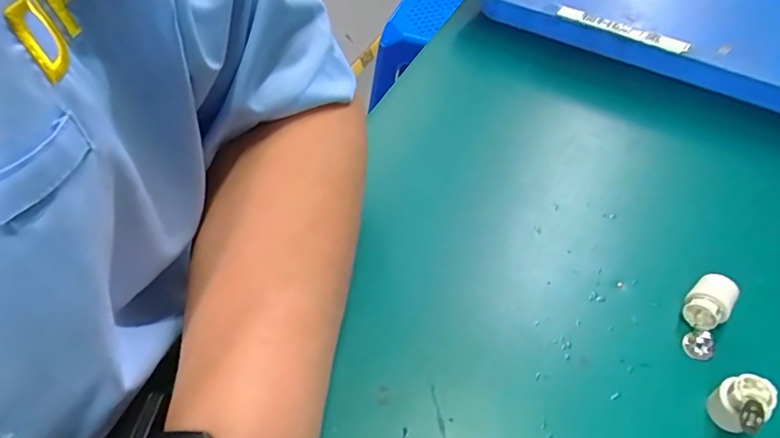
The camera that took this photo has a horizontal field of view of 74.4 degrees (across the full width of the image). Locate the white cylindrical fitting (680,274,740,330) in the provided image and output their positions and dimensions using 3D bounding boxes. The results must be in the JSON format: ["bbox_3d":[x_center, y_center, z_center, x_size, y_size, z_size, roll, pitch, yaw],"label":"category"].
[{"bbox_3d":[0.173,0.046,0.280,0.027,0.023,0.021,-36,61,-27],"label":"white cylindrical fitting"}]

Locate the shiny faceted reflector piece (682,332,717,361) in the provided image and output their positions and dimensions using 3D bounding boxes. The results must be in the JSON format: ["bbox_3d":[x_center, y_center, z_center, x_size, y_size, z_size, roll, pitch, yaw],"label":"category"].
[{"bbox_3d":[0.166,0.067,0.275,0.016,0.006,0.015,2,51,-2],"label":"shiny faceted reflector piece"}]

